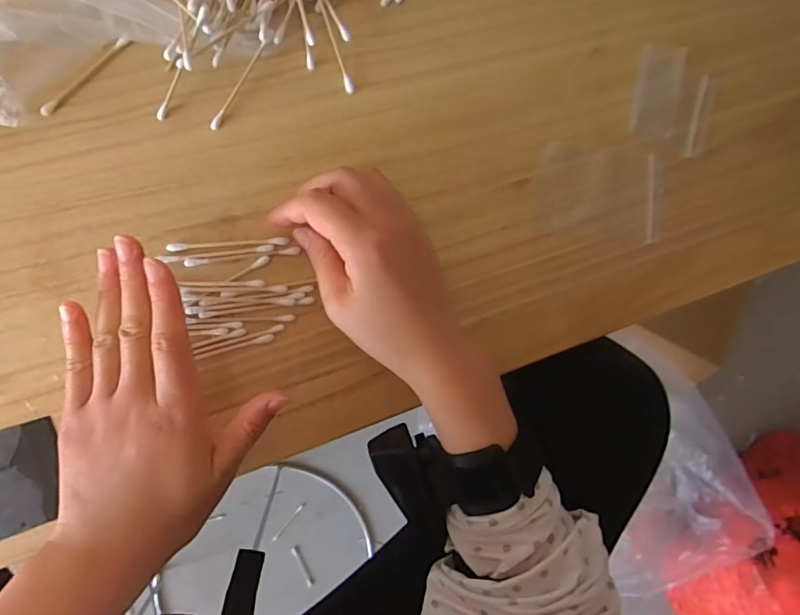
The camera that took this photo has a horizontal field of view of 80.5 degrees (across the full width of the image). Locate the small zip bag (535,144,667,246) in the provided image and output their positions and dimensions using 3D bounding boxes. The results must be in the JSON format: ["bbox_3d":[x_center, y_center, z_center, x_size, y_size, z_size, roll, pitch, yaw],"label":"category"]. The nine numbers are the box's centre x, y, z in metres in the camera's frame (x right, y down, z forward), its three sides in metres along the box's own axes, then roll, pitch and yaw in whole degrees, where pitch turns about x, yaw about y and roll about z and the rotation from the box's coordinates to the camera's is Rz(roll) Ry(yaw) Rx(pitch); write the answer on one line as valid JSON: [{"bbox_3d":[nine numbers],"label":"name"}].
[{"bbox_3d":[0.148,-0.085,0.349,0.097,0.004,0.066,5,86,-9],"label":"small zip bag"}]

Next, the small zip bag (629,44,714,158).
[{"bbox_3d":[0.210,-0.155,0.357,0.067,0.008,0.075,9,86,-9],"label":"small zip bag"}]

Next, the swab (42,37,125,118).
[{"bbox_3d":[-0.195,-0.144,0.292,0.005,0.006,0.068,40,84,-6],"label":"swab"}]

